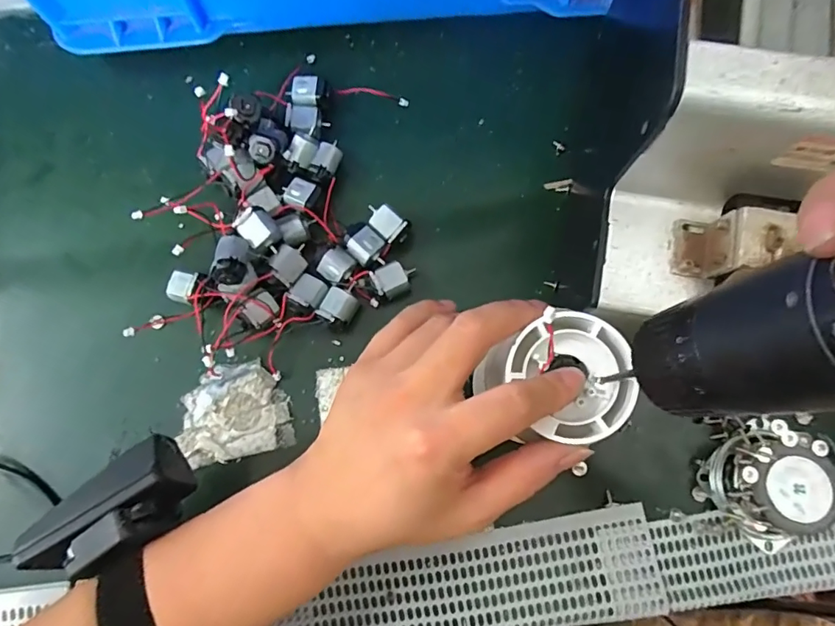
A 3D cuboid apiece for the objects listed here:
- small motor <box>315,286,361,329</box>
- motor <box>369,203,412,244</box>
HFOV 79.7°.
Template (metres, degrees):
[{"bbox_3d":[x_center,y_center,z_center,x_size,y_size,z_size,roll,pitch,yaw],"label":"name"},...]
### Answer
[{"bbox_3d":[-0.045,-0.003,0.288,0.019,0.013,0.025,23,78,7],"label":"small motor"},{"bbox_3d":[-0.018,-0.053,0.297,0.028,0.016,0.016,40,80,11],"label":"motor"}]

